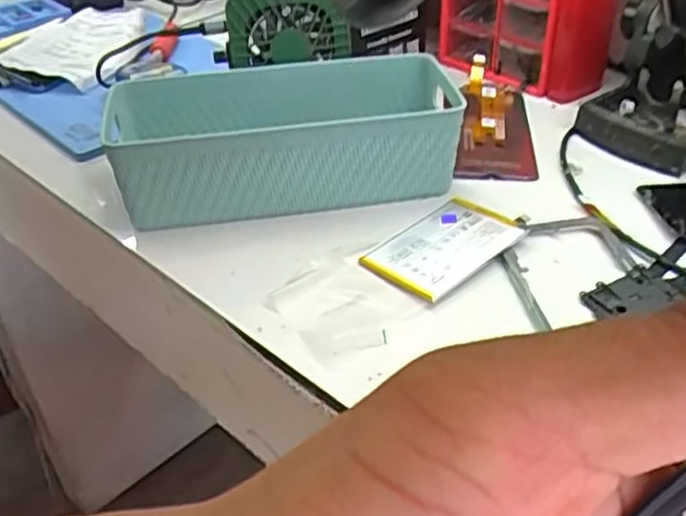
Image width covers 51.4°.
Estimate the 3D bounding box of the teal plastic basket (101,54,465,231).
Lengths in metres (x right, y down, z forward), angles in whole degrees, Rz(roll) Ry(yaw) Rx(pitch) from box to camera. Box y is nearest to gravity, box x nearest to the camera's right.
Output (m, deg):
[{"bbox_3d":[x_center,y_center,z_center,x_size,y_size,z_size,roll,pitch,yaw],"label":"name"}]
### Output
[{"bbox_3d":[-0.041,-0.085,0.511,0.244,0.075,0.111,-8,38,-6],"label":"teal plastic basket"}]

